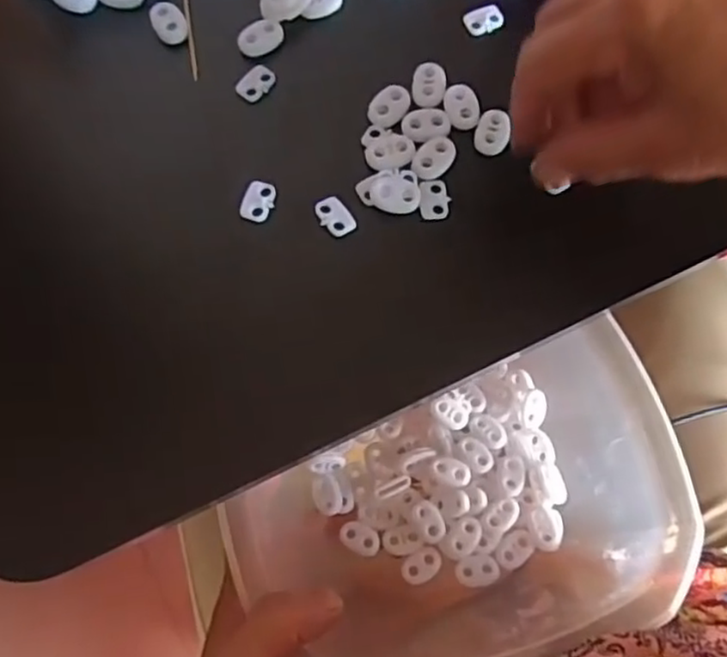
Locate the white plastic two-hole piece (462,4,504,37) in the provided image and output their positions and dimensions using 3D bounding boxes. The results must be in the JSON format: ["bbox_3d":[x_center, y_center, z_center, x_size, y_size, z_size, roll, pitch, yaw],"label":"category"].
[{"bbox_3d":[0.059,-0.150,0.331,0.020,0.006,0.012,-15,72,-5],"label":"white plastic two-hole piece"}]

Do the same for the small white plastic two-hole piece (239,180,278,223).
[{"bbox_3d":[-0.046,-0.056,0.301,0.013,0.004,0.018,12,72,4],"label":"small white plastic two-hole piece"}]

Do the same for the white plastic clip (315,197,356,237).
[{"bbox_3d":[-0.012,-0.050,0.298,0.014,0.004,0.019,-42,77,-13],"label":"white plastic clip"}]

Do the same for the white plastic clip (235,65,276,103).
[{"bbox_3d":[-0.051,-0.115,0.319,0.013,0.004,0.020,36,75,11],"label":"white plastic clip"}]

